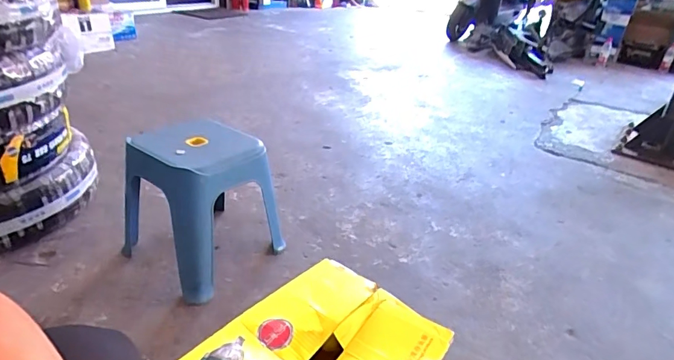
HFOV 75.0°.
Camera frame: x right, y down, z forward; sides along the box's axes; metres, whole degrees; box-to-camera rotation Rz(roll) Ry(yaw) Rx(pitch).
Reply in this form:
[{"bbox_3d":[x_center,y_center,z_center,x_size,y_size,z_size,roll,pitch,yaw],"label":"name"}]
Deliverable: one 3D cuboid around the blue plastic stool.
[{"bbox_3d":[-0.337,0.053,1.093,0.305,0.318,0.284,25,36,34],"label":"blue plastic stool"}]

